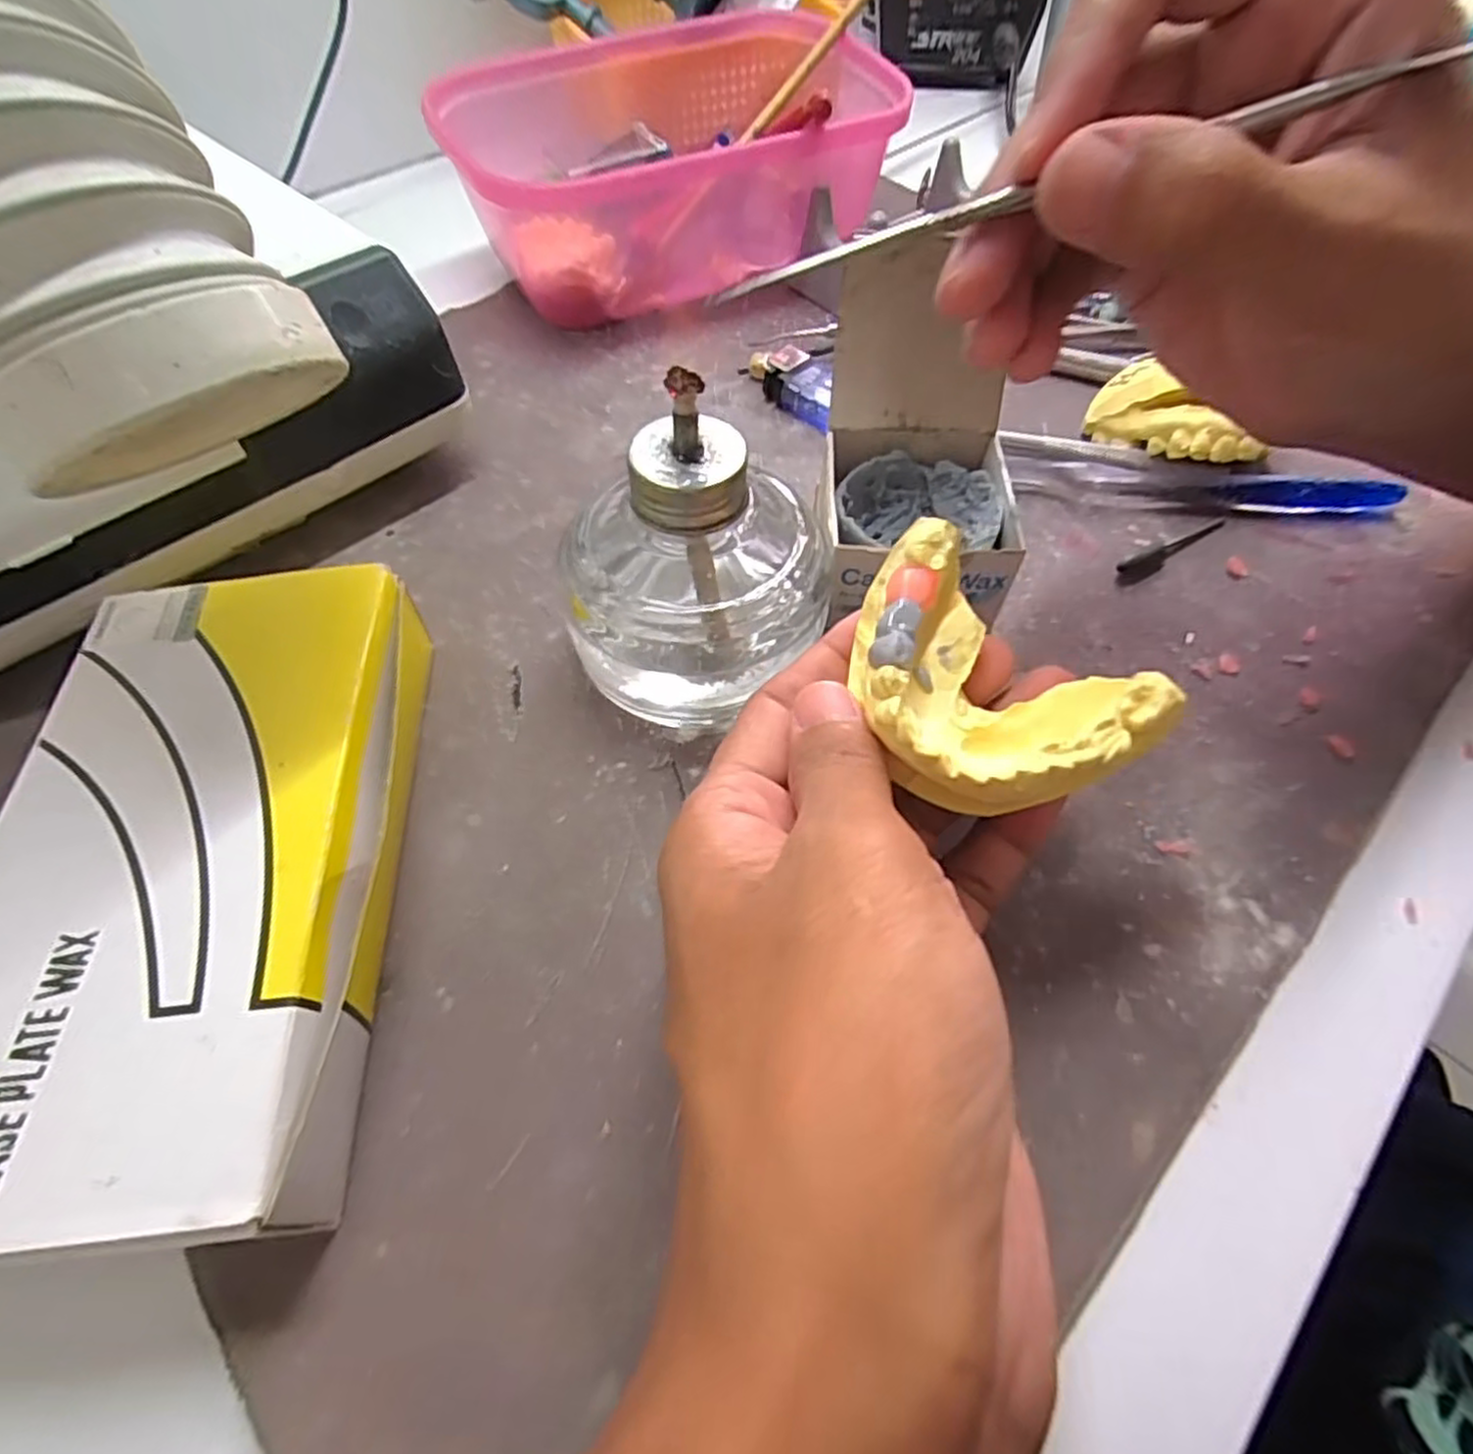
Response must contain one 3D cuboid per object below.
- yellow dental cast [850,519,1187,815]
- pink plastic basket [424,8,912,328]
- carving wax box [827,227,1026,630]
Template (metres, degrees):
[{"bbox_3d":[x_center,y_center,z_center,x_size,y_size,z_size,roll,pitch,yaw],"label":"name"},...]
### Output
[{"bbox_3d":[0.049,-0.007,0.149,0.064,0.023,0.050,35,64,21],"label":"yellow dental cast"},{"bbox_3d":[-0.024,-0.253,0.336,0.196,0.069,0.130,-19,59,-11],"label":"pink plastic basket"},{"bbox_3d":[0.057,-0.080,0.216,0.057,0.082,0.073,1,57,1],"label":"carving wax box"}]

